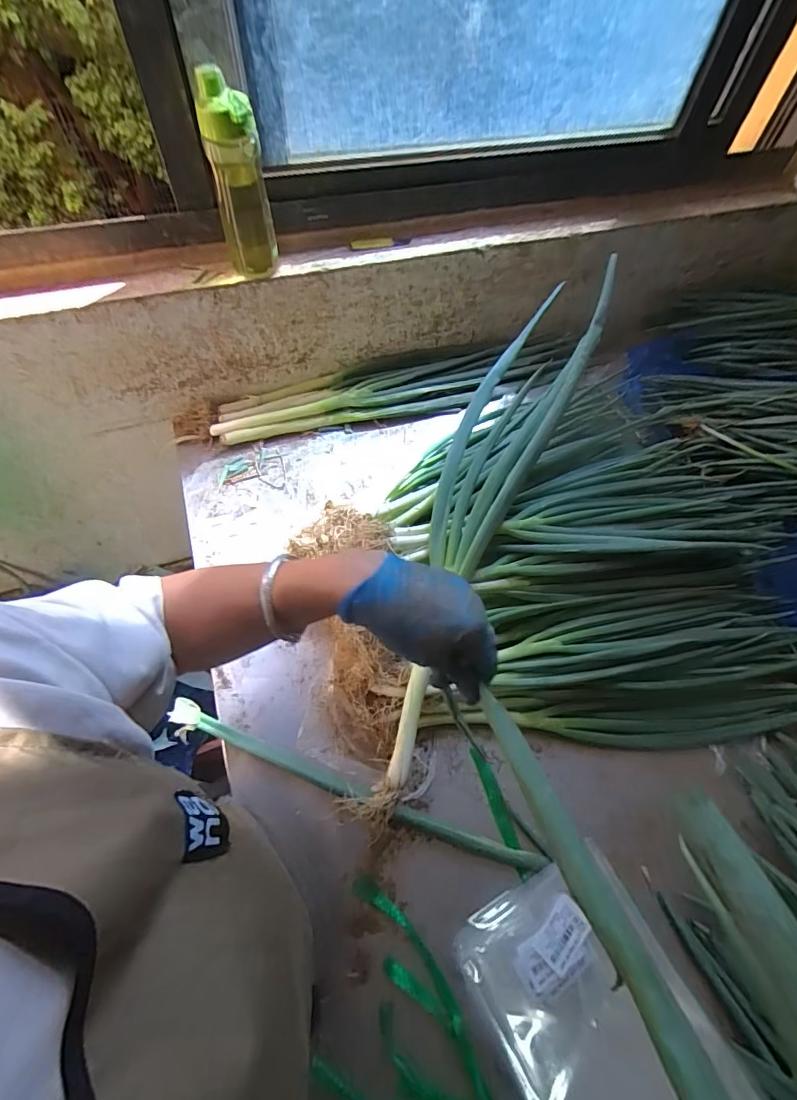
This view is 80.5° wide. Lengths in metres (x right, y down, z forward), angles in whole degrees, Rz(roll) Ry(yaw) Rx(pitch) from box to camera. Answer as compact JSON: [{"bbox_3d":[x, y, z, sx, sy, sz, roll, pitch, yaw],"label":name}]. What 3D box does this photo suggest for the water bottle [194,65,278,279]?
[{"bbox_3d":[-0.211,-0.481,0.626,0.068,0.208,0.060,-16,61,-11],"label":"water bottle"}]

